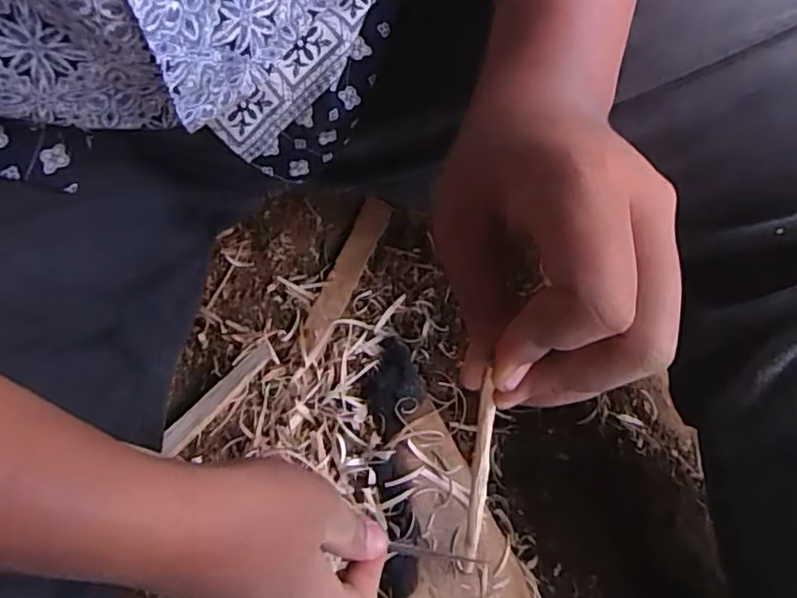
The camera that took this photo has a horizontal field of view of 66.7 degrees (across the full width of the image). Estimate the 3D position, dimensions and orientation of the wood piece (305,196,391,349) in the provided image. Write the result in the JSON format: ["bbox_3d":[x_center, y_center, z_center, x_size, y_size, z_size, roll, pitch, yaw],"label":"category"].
[{"bbox_3d":[-0.038,-0.020,0.436,0.022,0.011,0.117,21,69,11],"label":"wood piece"}]

